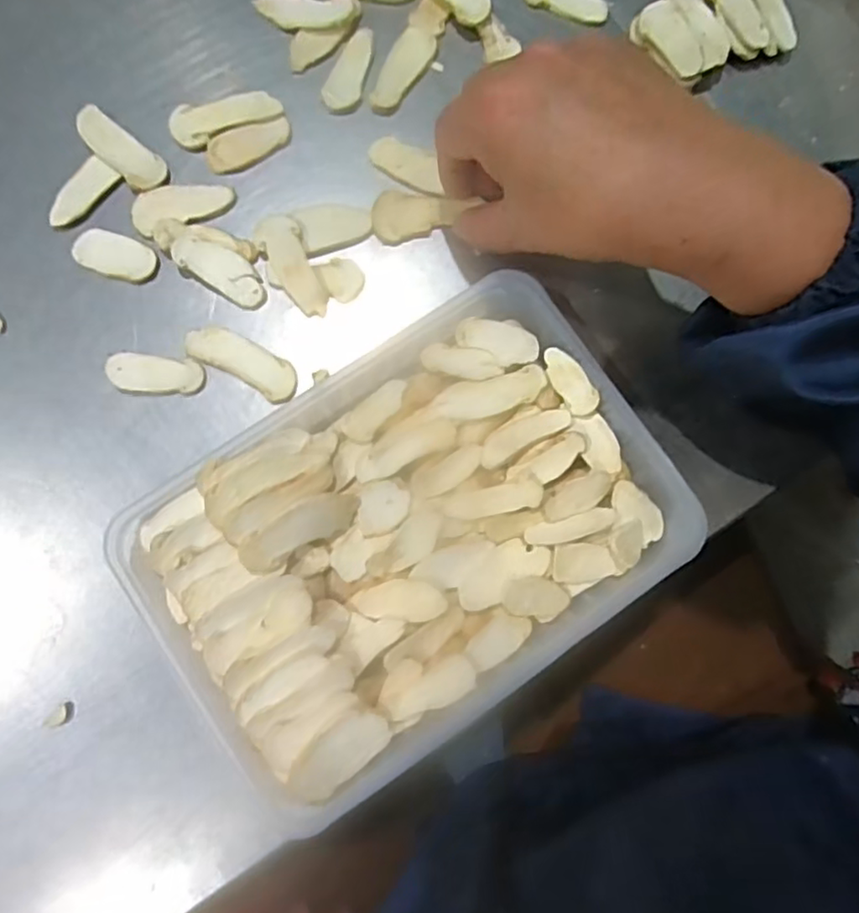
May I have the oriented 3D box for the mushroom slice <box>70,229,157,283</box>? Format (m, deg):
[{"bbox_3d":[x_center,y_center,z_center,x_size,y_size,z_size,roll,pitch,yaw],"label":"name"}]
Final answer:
[{"bbox_3d":[-0.158,-0.101,0.315,0.041,0.004,0.022,20,80,2],"label":"mushroom slice"}]

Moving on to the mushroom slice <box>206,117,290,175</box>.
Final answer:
[{"bbox_3d":[-0.095,-0.164,0.330,0.046,0.004,0.019,-28,100,-9],"label":"mushroom slice"}]

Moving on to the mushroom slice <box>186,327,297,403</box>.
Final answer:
[{"bbox_3d":[-0.092,-0.047,0.307,0.055,0.004,0.021,28,81,4],"label":"mushroom slice"}]

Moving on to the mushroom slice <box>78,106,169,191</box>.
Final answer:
[{"bbox_3d":[-0.159,-0.158,0.322,0.052,0.006,0.020,39,81,5],"label":"mushroom slice"}]

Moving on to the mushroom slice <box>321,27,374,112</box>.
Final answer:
[{"bbox_3d":[-0.042,-0.207,0.337,0.020,0.004,0.050,20,80,2],"label":"mushroom slice"}]

